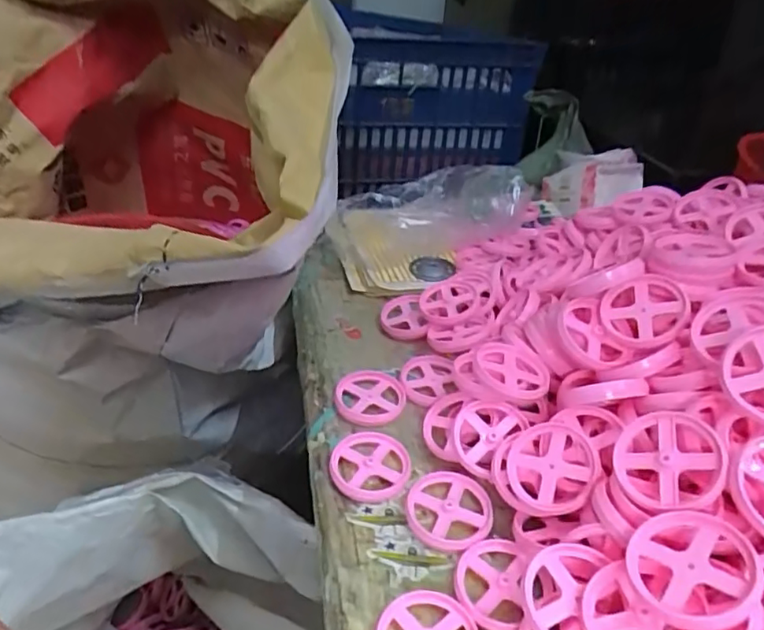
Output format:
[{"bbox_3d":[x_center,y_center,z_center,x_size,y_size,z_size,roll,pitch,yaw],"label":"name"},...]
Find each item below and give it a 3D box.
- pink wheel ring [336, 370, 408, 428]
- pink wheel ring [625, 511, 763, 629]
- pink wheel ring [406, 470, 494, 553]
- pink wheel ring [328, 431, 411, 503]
[{"bbox_3d":[-0.011,0.076,0.538,0.069,0.011,0.059,-26,43,-35],"label":"pink wheel ring"},{"bbox_3d":[0.173,0.143,0.323,0.063,0.025,0.063,-1,44,44],"label":"pink wheel ring"},{"bbox_3d":[0.051,0.147,0.440,0.063,0.008,0.065,2,34,-1],"label":"pink wheel ring"},{"bbox_3d":[-0.009,0.121,0.471,0.063,0.010,0.067,2,34,-1],"label":"pink wheel ring"}]

